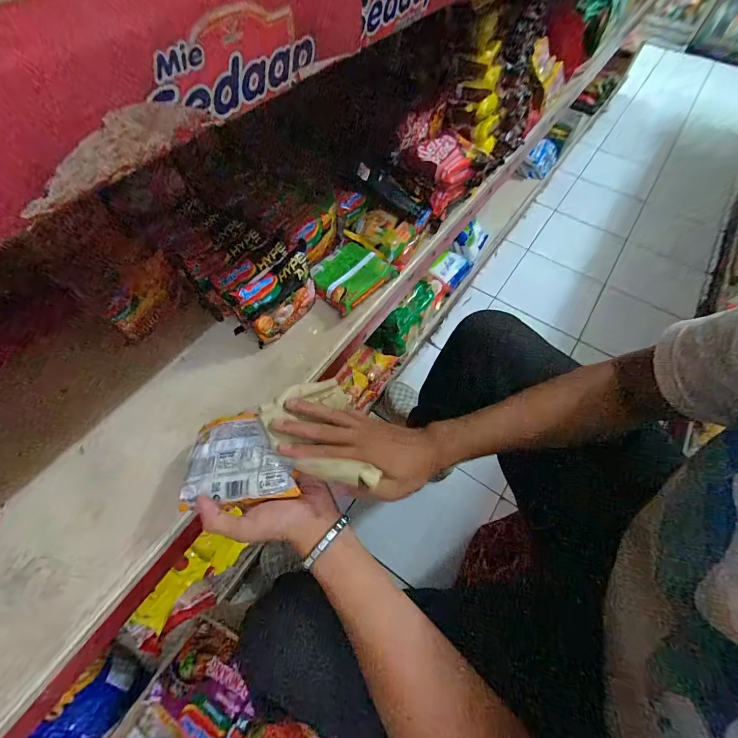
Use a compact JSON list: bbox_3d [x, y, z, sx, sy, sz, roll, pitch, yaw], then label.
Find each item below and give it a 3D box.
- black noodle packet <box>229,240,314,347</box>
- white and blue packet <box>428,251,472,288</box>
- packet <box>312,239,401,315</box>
[{"bbox_3d":[-0.121,-0.117,0.527,0.051,0.088,0.143,25,62,12],"label":"black noodle packet"},{"bbox_3d":[0.264,-0.324,1.141,0.095,0.054,0.152,28,63,13],"label":"white and blue packet"},{"bbox_3d":[-0.031,-0.161,0.591,0.104,0.025,0.126,37,66,17],"label":"packet"}]

